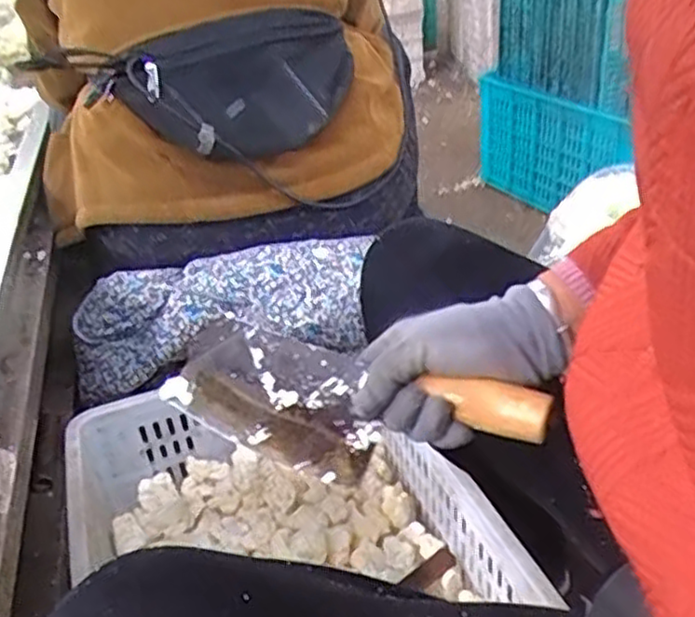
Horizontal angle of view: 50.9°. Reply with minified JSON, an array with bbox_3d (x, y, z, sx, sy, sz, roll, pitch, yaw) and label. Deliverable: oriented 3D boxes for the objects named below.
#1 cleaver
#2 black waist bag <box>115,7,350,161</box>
[{"bbox_3d":[-0.005,0.062,0.480,0.262,0.029,0.092,5,70,27],"label":"cleaver"},{"bbox_3d":[-0.099,-0.242,0.785,0.257,0.122,0.110,-24,35,-25],"label":"black waist bag"}]

